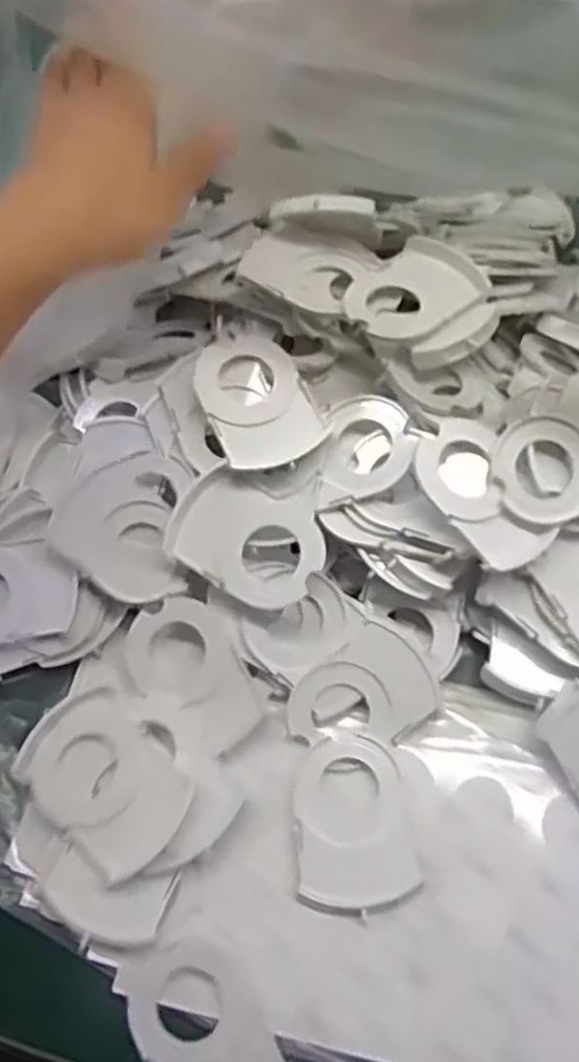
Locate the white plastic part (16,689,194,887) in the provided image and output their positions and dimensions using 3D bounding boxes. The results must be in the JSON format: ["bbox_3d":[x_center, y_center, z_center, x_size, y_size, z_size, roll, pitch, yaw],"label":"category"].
[{"bbox_3d":[-0.092,0.118,0.366,0.064,0.011,0.081,-41,69,-17],"label":"white plastic part"}]

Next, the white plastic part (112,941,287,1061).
[{"bbox_3d":[-0.037,0.223,0.328,0.057,0.006,0.079,-26,69,-5],"label":"white plastic part"}]

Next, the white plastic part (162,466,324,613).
[{"bbox_3d":[-0.020,0.002,0.384,0.078,0.010,0.060,30,83,9],"label":"white plastic part"}]

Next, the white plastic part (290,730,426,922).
[{"bbox_3d":[0.031,0.139,0.361,0.055,0.004,0.078,-3,63,1],"label":"white plastic part"}]

